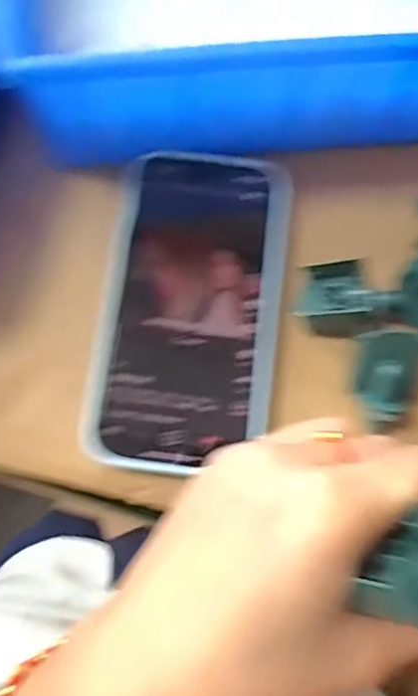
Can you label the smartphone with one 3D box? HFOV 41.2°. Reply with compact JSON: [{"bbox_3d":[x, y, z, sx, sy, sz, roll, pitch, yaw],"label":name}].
[{"bbox_3d":[-0.007,-0.021,0.254,0.078,0.014,0.148,8,73,1],"label":"smartphone"}]

